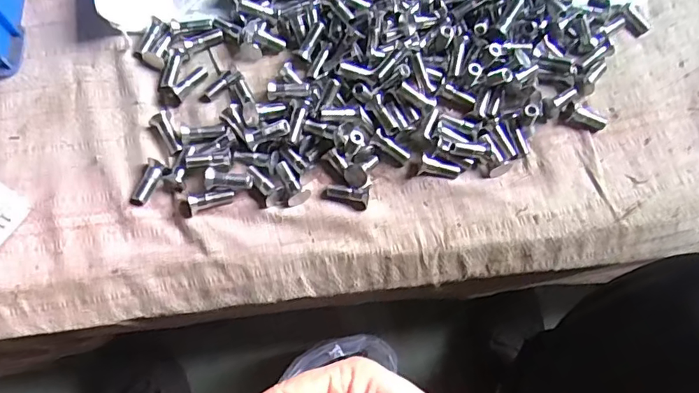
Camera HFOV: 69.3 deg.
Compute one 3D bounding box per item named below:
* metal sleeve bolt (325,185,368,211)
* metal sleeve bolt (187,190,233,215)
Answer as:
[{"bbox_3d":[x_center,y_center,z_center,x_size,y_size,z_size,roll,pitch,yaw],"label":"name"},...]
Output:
[{"bbox_3d":[-0.002,0.000,0.406,0.034,0.015,0.015,10,71,0],"label":"metal sleeve bolt"},{"bbox_3d":[-0.109,0.002,0.400,0.036,0.013,0.011,-17,72,-23],"label":"metal sleeve bolt"}]

